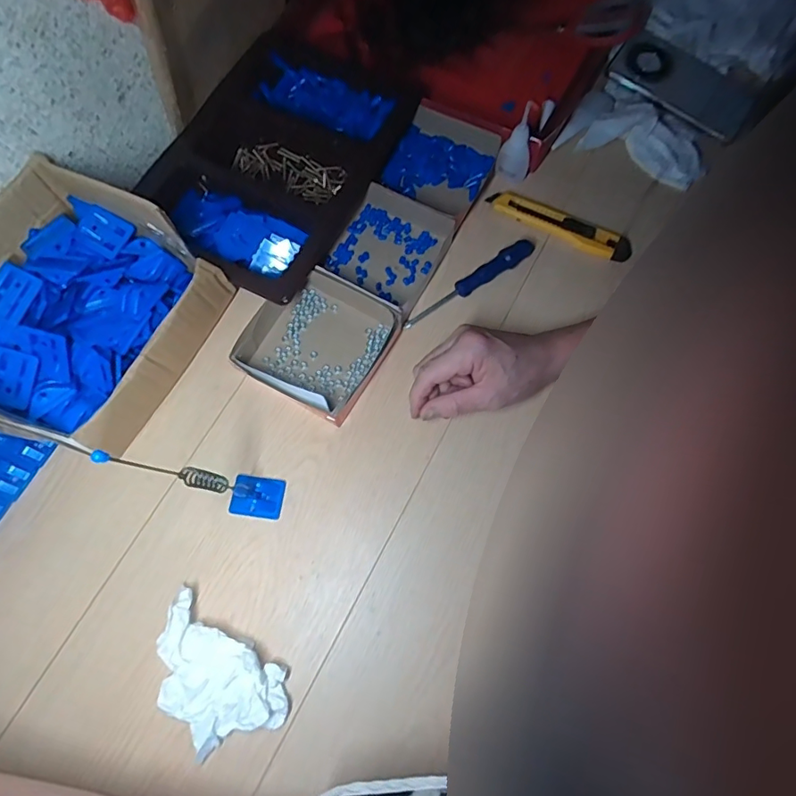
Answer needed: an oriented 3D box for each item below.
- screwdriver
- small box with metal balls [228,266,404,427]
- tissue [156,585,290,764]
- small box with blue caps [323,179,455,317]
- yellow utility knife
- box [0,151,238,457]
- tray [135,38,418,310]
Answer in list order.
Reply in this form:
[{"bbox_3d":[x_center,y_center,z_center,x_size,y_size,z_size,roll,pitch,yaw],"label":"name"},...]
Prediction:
[{"bbox_3d":[0.078,-0.120,0.511,0.168,0.017,0.019,-36,76,-12],"label":"screwdriver"},{"bbox_3d":[-0.077,-0.059,0.484,0.132,0.032,0.134,29,74,8],"label":"small box with metal balls"},{"bbox_3d":[-0.146,0.221,0.392,0.120,0.039,0.076,34,75,9],"label":"tissue"},{"bbox_3d":[-0.013,-0.156,0.519,0.110,0.036,0.116,26,74,7],"label":"small box with blue caps"},{"bbox_3d":[0.175,-0.188,0.544,0.161,0.015,0.033,23,73,6],"label":"yellow utility knife"},{"bbox_3d":[-0.272,-0.073,0.438,0.167,0.122,0.215,24,74,8],"label":"box"},{"bbox_3d":[-0.124,-0.272,0.547,0.200,0.047,0.340,27,74,7],"label":"tray"}]

